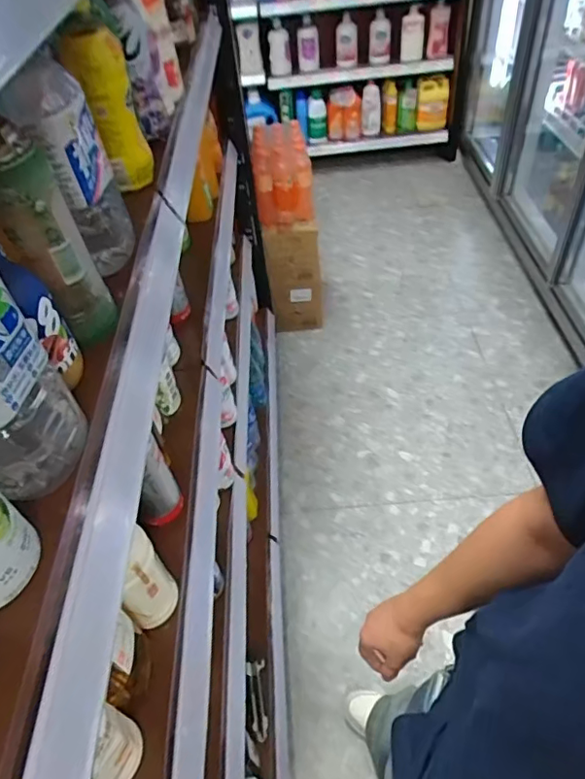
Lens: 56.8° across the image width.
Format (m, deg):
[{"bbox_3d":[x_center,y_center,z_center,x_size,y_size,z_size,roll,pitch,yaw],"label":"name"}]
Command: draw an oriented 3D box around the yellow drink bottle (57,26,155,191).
[{"bbox_3d":[-0.205,-0.313,0.615,0.059,0.167,0.054,-4,48,-1],"label":"yellow drink bottle"}]

